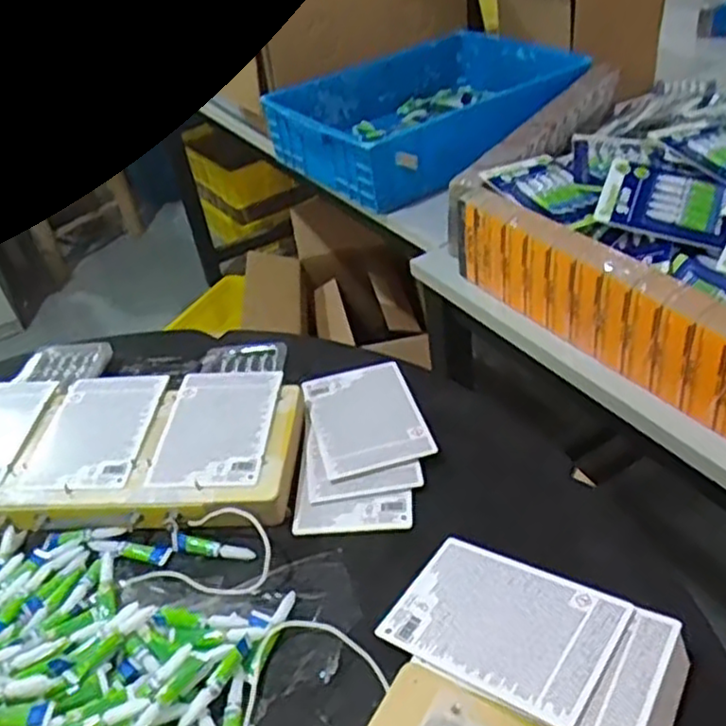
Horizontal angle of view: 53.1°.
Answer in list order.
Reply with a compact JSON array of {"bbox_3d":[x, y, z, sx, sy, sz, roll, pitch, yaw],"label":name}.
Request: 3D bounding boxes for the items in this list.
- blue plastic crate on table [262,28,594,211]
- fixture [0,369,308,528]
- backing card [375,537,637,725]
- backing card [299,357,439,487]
[{"bbox_3d":[0.128,-0.459,1.341,0.495,0.124,0.430,-27,41,-21],"label":"blue plastic crate on table"},{"bbox_3d":[-0.277,0.088,0.779,0.414,0.036,0.200,-2,38,10],"label":"fixture"},{"bbox_3d":[0.107,0.203,0.572,0.171,0.005,0.113,13,43,39],"label":"backing card"},{"bbox_3d":[0.003,0.057,0.796,0.113,0.008,0.165,-16,37,-6],"label":"backing card"}]

